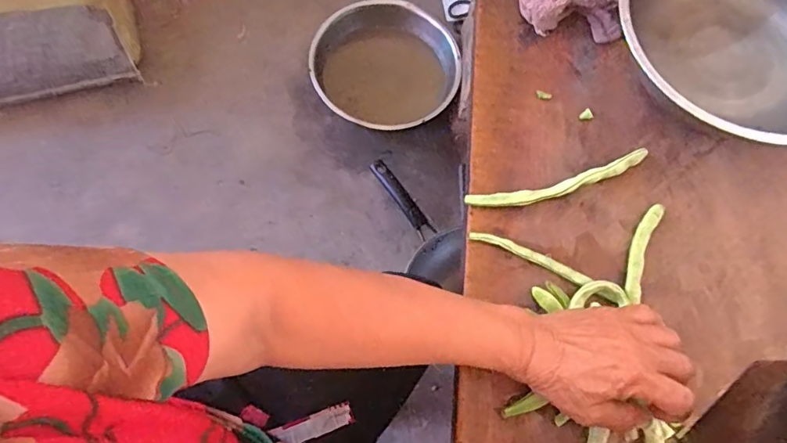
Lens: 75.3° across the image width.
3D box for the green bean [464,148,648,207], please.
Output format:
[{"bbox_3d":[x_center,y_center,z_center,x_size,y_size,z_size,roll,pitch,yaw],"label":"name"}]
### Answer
[{"bbox_3d":[0.153,-0.035,0.471,0.173,0.021,0.021,-14,72,-6],"label":"green bean"}]

